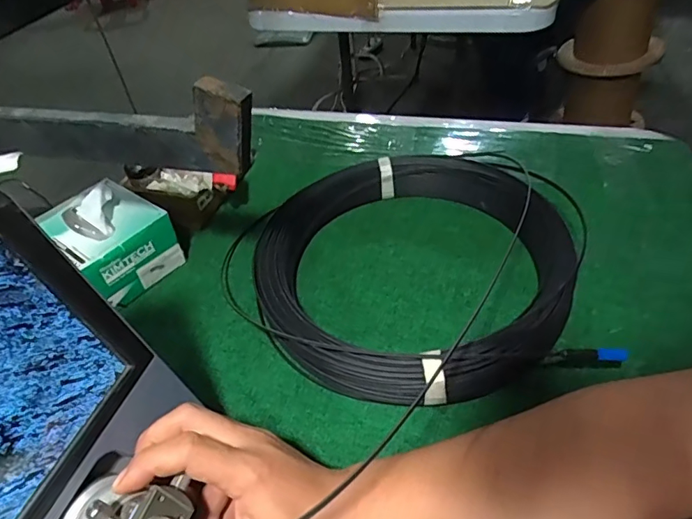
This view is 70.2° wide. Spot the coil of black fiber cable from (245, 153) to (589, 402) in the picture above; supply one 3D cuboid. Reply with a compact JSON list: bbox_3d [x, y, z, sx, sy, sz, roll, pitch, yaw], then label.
[{"bbox_3d":[0.063,-0.002,0.496,0.298,0.063,0.291,-3,45,3],"label":"coil of black fiber cable"}]

